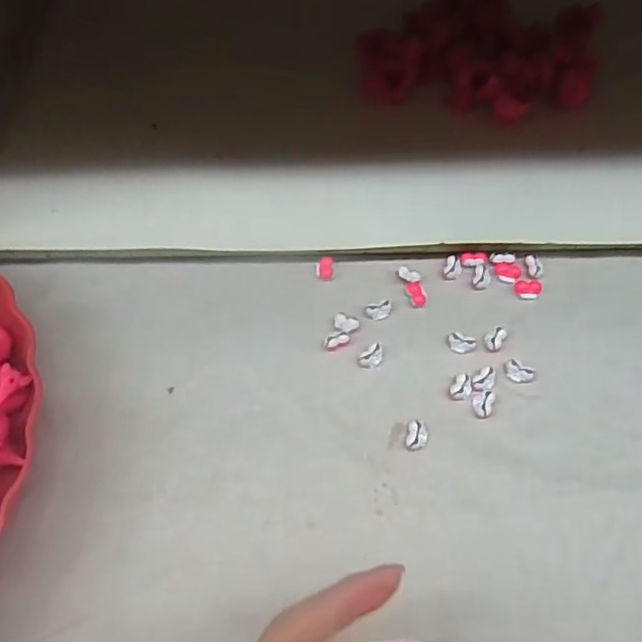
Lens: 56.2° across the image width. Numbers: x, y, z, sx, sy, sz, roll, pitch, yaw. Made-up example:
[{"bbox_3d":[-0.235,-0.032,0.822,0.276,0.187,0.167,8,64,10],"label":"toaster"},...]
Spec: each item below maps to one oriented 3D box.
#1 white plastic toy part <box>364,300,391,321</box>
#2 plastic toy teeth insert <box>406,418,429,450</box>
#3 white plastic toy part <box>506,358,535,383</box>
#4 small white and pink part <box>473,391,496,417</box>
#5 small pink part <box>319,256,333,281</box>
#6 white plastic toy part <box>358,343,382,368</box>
[{"bbox_3d":[0.032,-0.006,0.334,0.014,0.004,0.009,-14,60,-7],"label":"white plastic toy part"},{"bbox_3d":[0.048,0.057,0.298,0.011,0.006,0.015,7,60,5],"label":"plastic toy teeth insert"},{"bbox_3d":[0.104,0.027,0.315,0.015,0.007,0.010,28,64,16],"label":"white plastic toy part"},{"bbox_3d":[0.083,0.042,0.306,0.011,0.006,0.013,4,60,4],"label":"small white and pink part"},{"bbox_3d":[0.003,-0.031,0.348,0.008,0.004,0.016,2,60,2],"label":"small pink part"},{"bbox_3d":[0.028,0.019,0.320,0.015,0.006,0.009,-34,65,-17],"label":"white plastic toy part"}]

